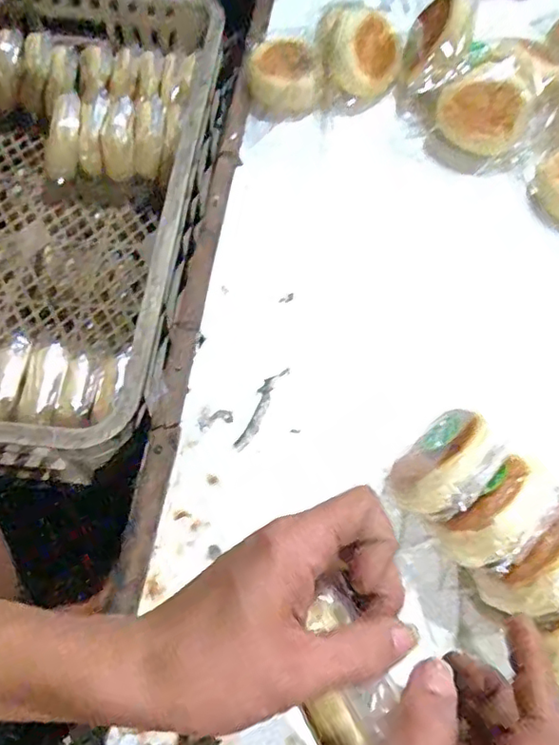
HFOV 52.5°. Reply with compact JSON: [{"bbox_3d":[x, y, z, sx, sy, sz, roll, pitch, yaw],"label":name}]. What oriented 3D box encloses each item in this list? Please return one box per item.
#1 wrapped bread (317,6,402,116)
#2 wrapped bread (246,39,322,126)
[{"bbox_3d":[0.085,-0.340,0.612,0.093,0.063,0.102,9,64,2],"label":"wrapped bread"},{"bbox_3d":[0.005,-0.314,0.612,0.082,0.042,0.081,1,64,-2],"label":"wrapped bread"}]

